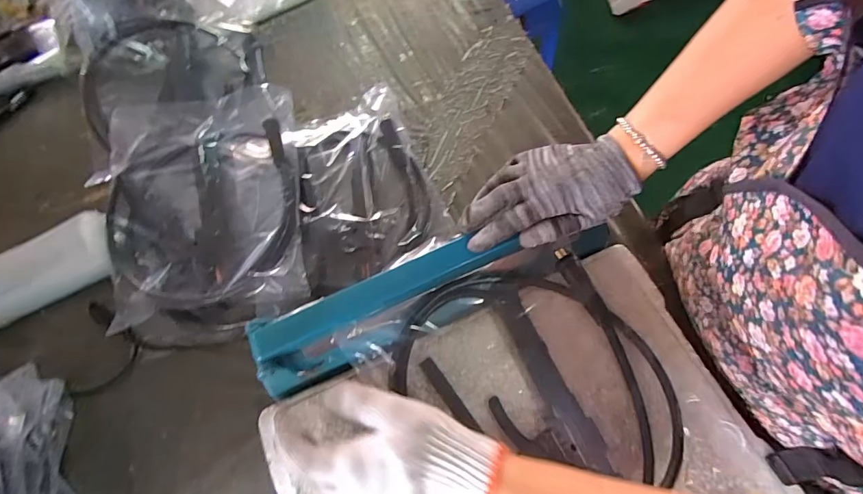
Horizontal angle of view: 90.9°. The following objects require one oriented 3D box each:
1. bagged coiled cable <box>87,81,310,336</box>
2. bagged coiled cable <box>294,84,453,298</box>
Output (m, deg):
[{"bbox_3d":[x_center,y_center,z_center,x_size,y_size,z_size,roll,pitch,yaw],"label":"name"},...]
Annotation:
[{"bbox_3d":[-0.286,-0.056,0.539,0.243,0.058,0.318,-12,66,-4],"label":"bagged coiled cable"},{"bbox_3d":[-0.090,-0.086,0.543,0.171,0.034,0.266,-16,67,-6],"label":"bagged coiled cable"}]

